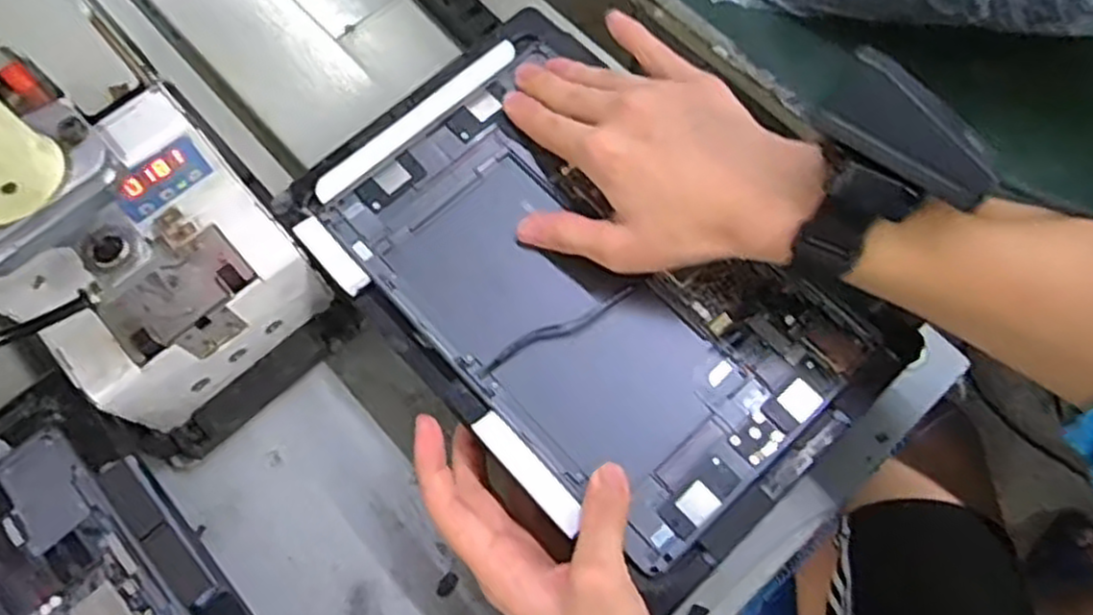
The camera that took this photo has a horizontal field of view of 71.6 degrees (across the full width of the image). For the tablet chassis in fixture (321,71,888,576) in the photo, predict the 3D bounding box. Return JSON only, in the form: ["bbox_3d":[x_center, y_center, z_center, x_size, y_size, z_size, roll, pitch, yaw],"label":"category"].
[{"bbox_3d":[0.023,-0.013,0.397,0.157,0.012,0.251,-41,75,-15],"label":"tablet chassis in fixture"}]

